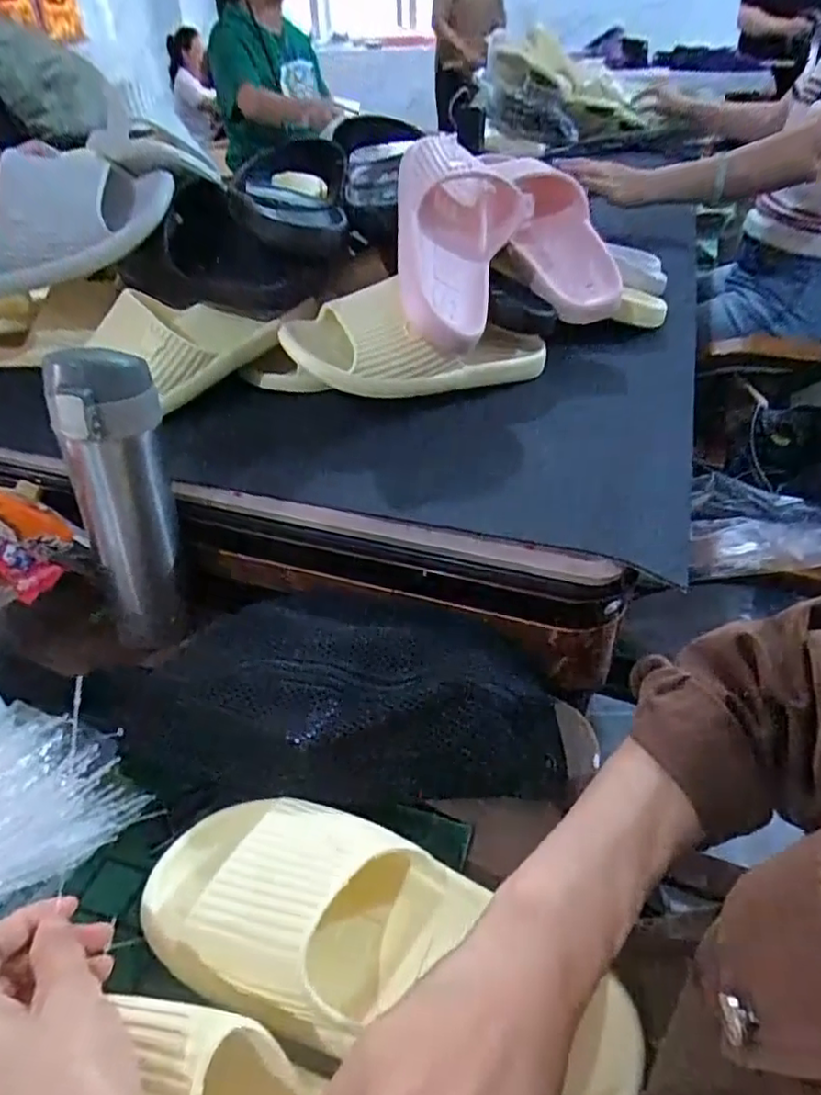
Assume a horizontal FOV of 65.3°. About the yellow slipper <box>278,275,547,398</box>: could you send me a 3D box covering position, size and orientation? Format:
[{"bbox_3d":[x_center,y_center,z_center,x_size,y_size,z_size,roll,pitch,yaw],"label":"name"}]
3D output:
[{"bbox_3d":[0.014,-0.181,0.551,0.235,0.086,0.074,-3,38,-23],"label":"yellow slipper"}]

